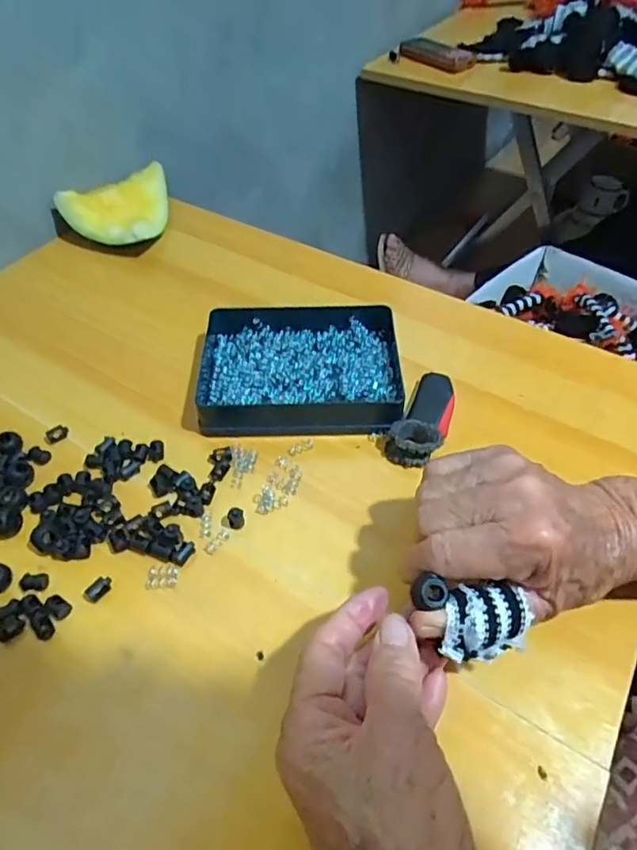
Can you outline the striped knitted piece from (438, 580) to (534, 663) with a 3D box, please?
[{"bbox_3d":[0.077,0.090,0.250,0.043,0.020,0.029,-8,51,-5],"label":"striped knitted piece"}]

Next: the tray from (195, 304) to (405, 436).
[{"bbox_3d":[-0.014,-0.042,0.409,0.149,0.030,0.109,-1,51,0],"label":"tray"}]

